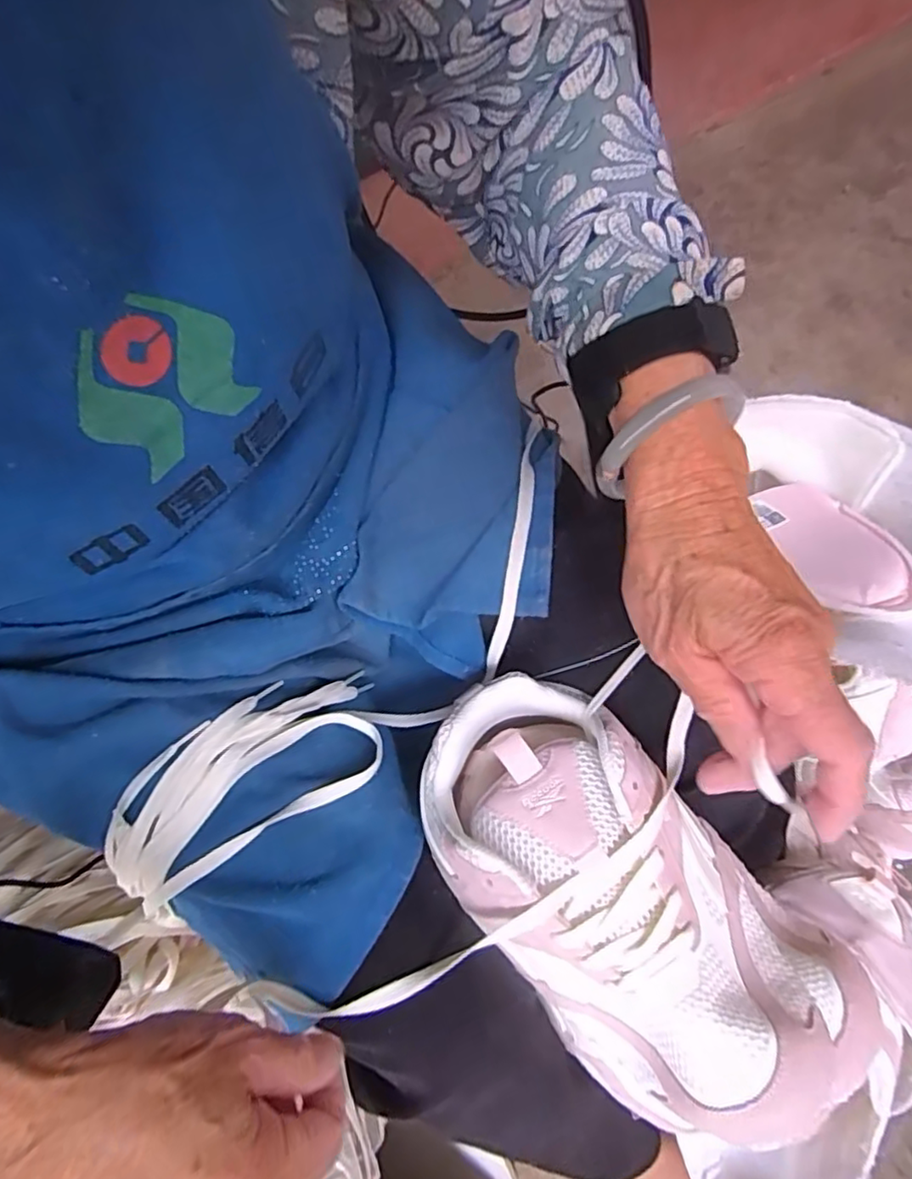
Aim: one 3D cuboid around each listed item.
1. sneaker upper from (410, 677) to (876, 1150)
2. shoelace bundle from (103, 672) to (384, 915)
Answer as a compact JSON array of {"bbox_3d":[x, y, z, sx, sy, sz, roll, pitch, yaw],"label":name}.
[{"bbox_3d":[0.079,0.157,0.319,0.239,0.065,0.126,42,81,11],"label":"sneaker upper"},{"bbox_3d":[-0.112,0.106,0.347,0.159,0.043,0.074,-35,76,-22],"label":"shoelace bundle"}]

